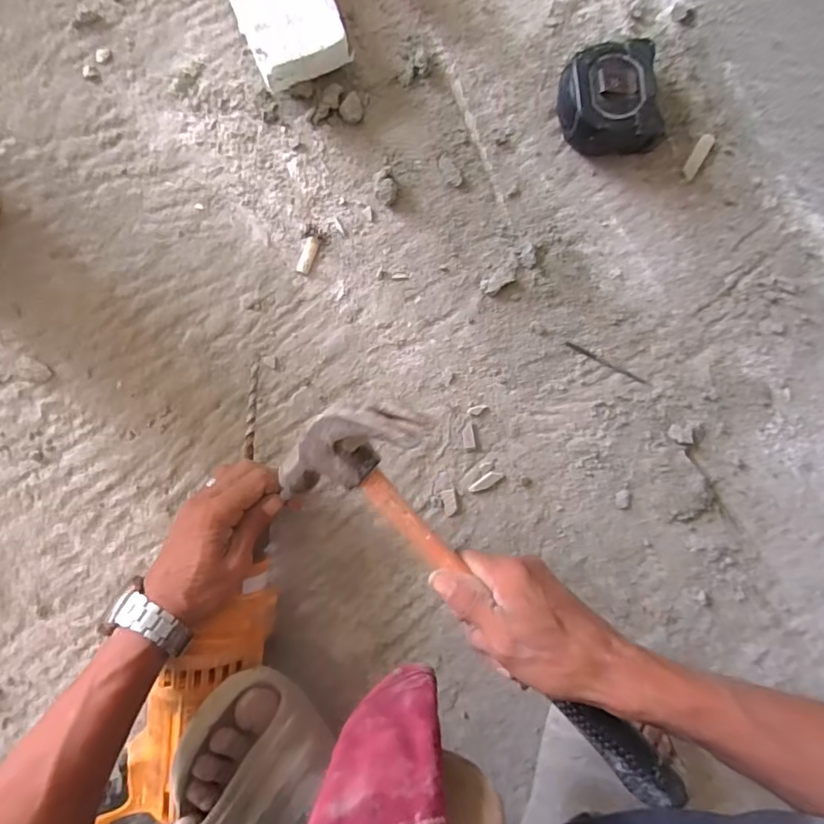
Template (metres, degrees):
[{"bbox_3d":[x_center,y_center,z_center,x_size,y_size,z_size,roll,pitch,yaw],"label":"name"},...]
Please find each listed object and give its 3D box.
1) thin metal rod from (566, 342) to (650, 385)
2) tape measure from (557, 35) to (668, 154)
[{"bbox_3d":[0.175,-0.043,0.459,0.081,0.004,0.005,27,89,-4],"label":"thin metal rod"},{"bbox_3d":[0.166,-0.266,0.440,0.083,0.048,0.083,0,91,-4],"label":"tape measure"}]

